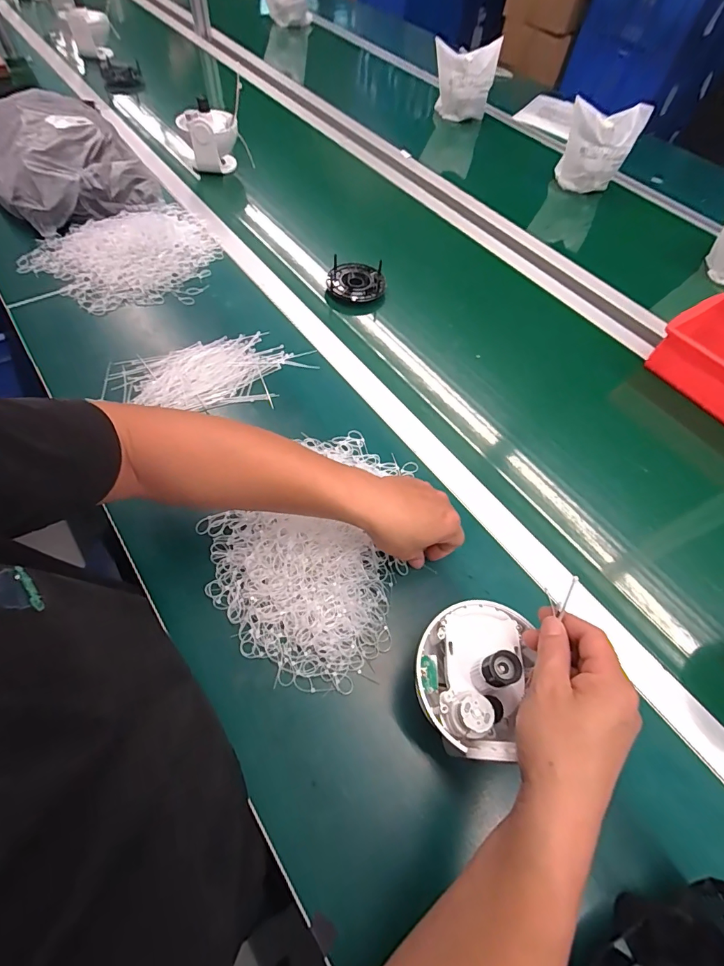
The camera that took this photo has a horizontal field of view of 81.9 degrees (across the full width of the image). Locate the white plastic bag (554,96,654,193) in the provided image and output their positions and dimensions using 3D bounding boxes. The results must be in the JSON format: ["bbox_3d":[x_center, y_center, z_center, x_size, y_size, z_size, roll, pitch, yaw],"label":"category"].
[{"bbox_3d":[0.532,-0.766,0.955,0.160,0.139,0.123,24,60,10],"label":"white plastic bag"}]

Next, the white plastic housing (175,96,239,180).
[{"bbox_3d":[-0.321,-0.725,0.890,0.112,0.131,0.081,-9,60,-10],"label":"white plastic housing"}]

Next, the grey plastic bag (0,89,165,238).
[{"bbox_3d":[-0.566,-0.599,0.774,0.244,0.099,0.329,-35,67,-22],"label":"grey plastic bag"}]

